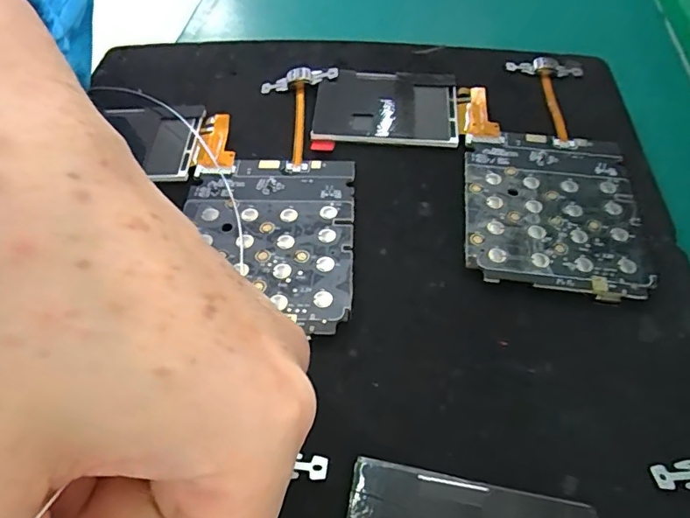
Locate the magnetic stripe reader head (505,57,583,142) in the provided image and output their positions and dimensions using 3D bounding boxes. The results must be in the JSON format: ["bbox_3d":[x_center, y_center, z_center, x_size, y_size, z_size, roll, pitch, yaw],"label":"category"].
[{"bbox_3d":[0.086,-0.076,0.232,0.033,0.004,0.059,19,54,12],"label":"magnetic stripe reader head"}]

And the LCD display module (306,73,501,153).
[{"bbox_3d":[0.023,-0.066,0.225,0.074,0.006,0.045,-2,52,-3],"label":"LCD display module"}]

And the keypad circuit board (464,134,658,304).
[{"bbox_3d":[0.075,-0.019,0.193,0.060,0.006,0.074,7,52,3],"label":"keypad circuit board"}]

